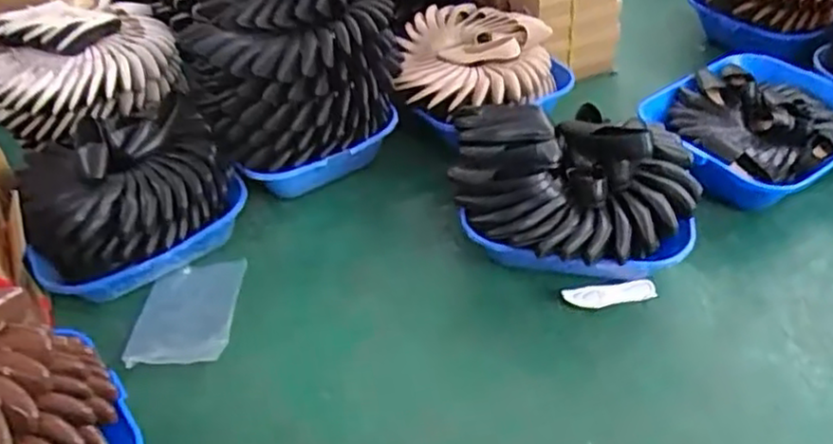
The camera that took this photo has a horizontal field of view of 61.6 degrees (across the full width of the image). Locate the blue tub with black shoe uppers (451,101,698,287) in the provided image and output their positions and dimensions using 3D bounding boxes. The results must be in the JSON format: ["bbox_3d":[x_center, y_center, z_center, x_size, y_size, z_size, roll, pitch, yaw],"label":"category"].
[{"bbox_3d":[0.410,-0.086,1.836,0.611,0.305,0.480,-4,43,3],"label":"blue tub with black shoe uppers"}]

